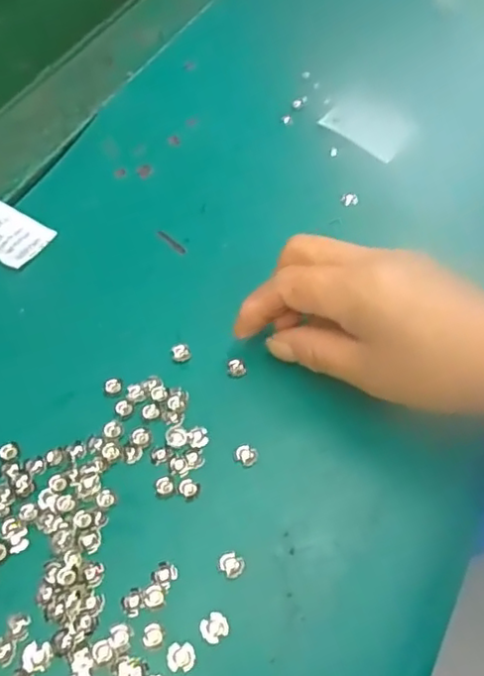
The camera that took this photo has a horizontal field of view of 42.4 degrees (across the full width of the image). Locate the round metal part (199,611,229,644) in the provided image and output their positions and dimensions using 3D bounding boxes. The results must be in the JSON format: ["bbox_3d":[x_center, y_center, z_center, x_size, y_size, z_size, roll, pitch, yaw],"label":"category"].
[{"bbox_3d":[-0.011,0.117,0.252,0.011,0.004,0.010,1,58,-2],"label":"round metal part"}]

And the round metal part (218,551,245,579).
[{"bbox_3d":[-0.004,0.096,0.265,0.009,0.004,0.011,-36,66,-22],"label":"round metal part"}]

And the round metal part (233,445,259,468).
[{"bbox_3d":[0.002,0.055,0.292,0.011,0.004,0.009,21,60,10],"label":"round metal part"}]

